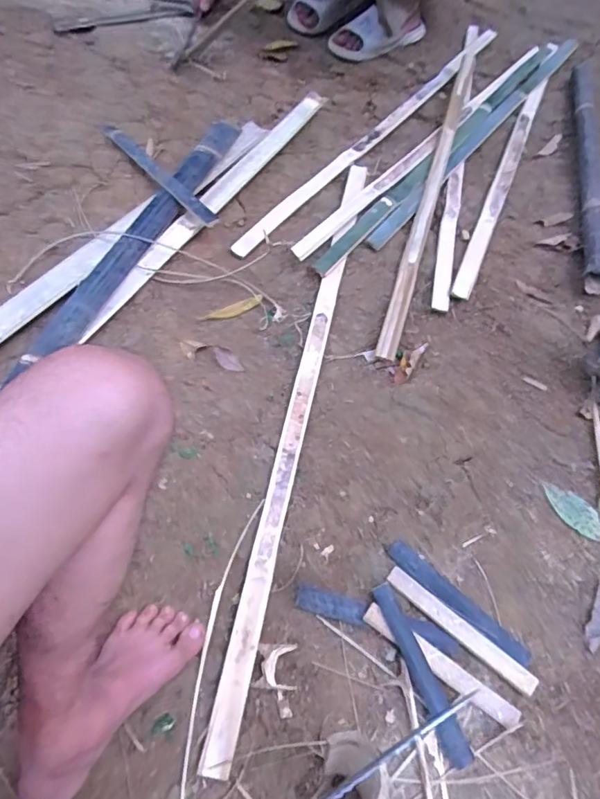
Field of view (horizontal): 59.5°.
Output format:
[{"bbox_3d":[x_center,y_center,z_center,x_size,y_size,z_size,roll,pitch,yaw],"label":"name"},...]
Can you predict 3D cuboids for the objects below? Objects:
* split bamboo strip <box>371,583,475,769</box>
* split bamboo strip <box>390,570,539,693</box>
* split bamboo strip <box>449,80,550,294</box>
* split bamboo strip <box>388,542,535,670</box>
[{"bbox_3d":[0.148,0.329,0.639,0.033,0.014,0.207,-20,63,-14],"label":"split bamboo strip"},{"bbox_3d":[0.202,0.290,0.666,0.207,0.007,0.025,36,64,16],"label":"split bamboo strip"},{"bbox_3d":[0.430,-0.477,1.093,0.035,0.017,0.772,23,61,9],"label":"split bamboo strip"},{"bbox_3d":[0.204,0.263,0.682,0.209,0.008,0.032,39,65,18],"label":"split bamboo strip"}]

